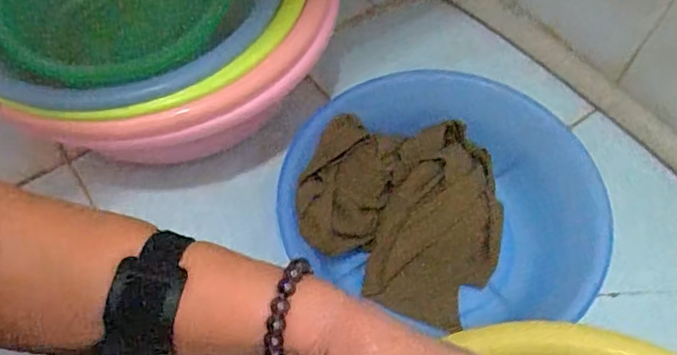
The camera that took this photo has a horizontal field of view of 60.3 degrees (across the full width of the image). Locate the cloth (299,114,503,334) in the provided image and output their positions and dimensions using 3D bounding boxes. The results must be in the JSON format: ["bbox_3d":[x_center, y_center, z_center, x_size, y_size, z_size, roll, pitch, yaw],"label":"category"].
[{"bbox_3d":[0.071,0.031,0.600,0.195,0.098,0.187,18,62,7],"label":"cloth"}]

